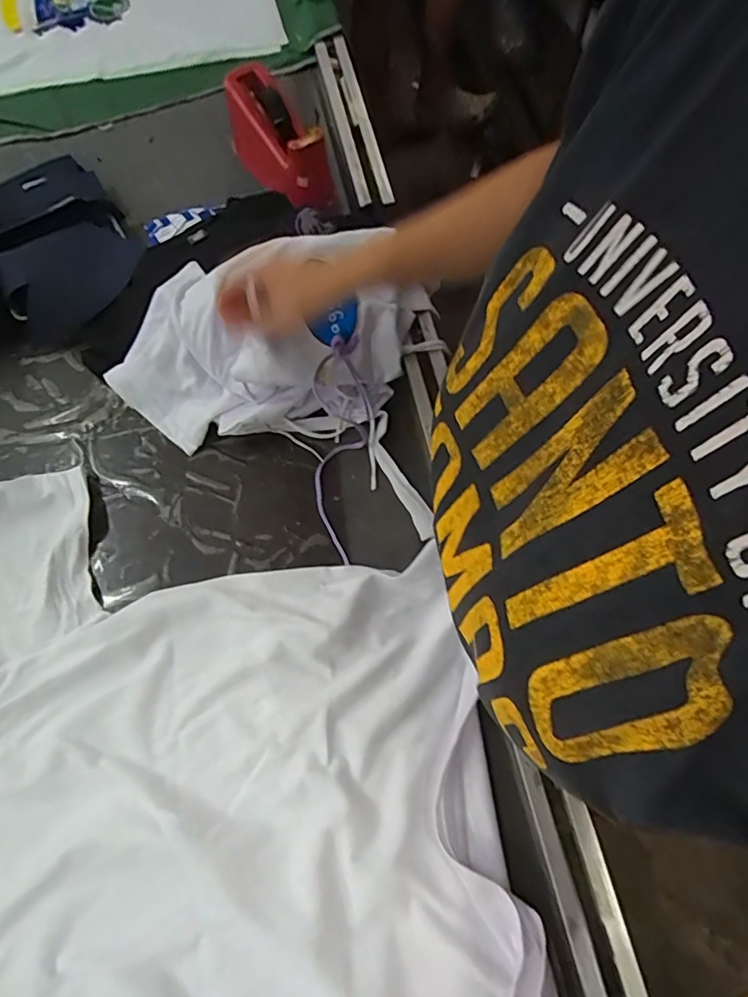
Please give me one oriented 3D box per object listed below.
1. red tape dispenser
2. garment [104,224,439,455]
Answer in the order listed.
[{"bbox_3d":[-0.136,-0.504,0.734,0.085,0.106,0.204,-30,71,-4],"label":"red tape dispenser"},{"bbox_3d":[-0.122,-0.199,0.613,0.376,0.112,0.227,-22,73,-7],"label":"garment"}]

